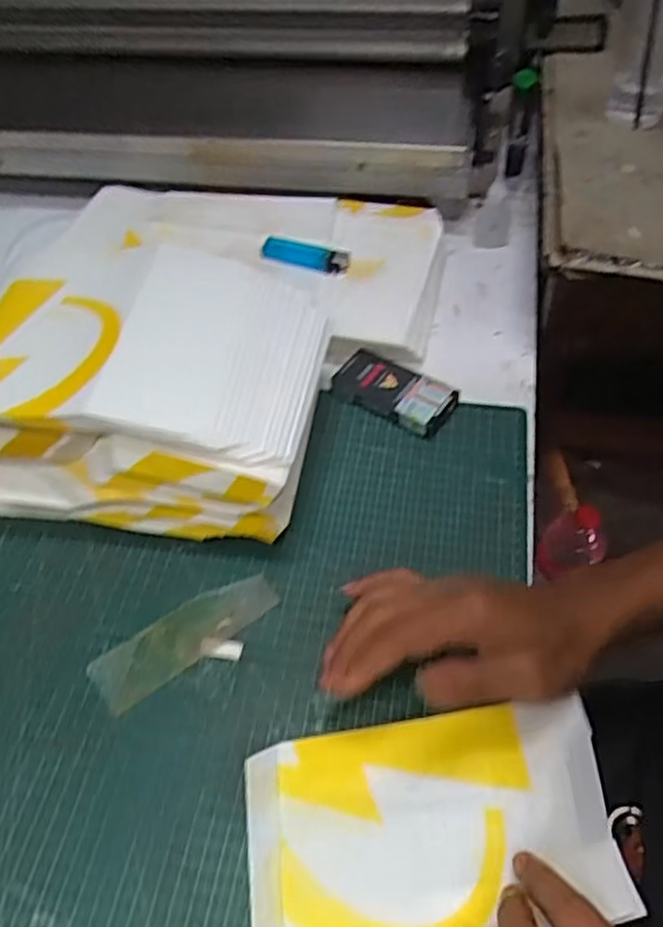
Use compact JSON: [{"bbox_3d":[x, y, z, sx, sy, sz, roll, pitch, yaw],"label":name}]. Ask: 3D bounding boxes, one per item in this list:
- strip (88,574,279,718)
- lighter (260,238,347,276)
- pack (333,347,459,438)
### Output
[{"bbox_3d":[-0.094,0.110,0.436,0.122,0.004,0.039,-31,56,-18],"label":"strip"},{"bbox_3d":[-0.026,-0.190,0.602,0.085,0.011,0.021,17,55,18],"label":"lighter"},{"bbox_3d":[0.048,-0.058,0.541,0.100,0.021,0.047,27,59,24],"label":"pack"}]

